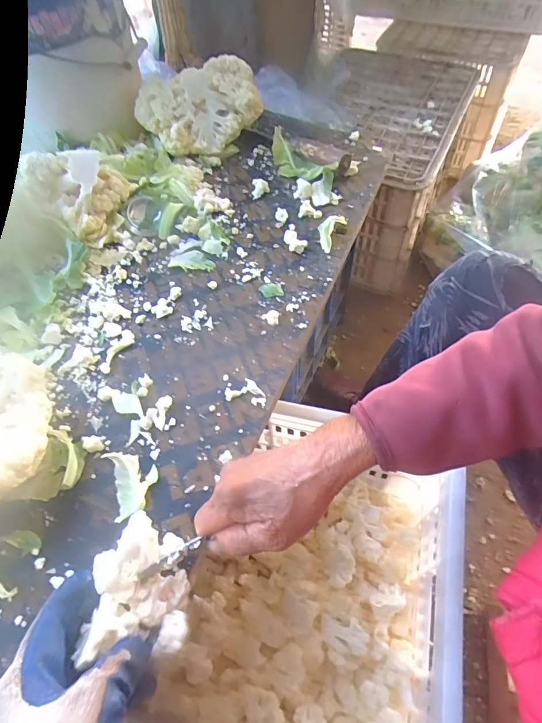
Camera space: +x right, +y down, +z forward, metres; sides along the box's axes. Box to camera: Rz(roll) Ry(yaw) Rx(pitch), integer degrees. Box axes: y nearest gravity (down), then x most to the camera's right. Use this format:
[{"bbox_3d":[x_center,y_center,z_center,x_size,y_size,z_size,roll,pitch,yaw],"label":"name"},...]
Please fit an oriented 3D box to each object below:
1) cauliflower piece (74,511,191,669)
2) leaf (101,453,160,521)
[{"bbox_3d":[-0.094,0.156,0.303,0.064,0.042,0.083,-4,57,-3],"label":"cauliflower piece"},{"bbox_3d":[-0.124,0.103,0.384,0.042,0.007,0.061,-26,61,-16],"label":"leaf"}]

